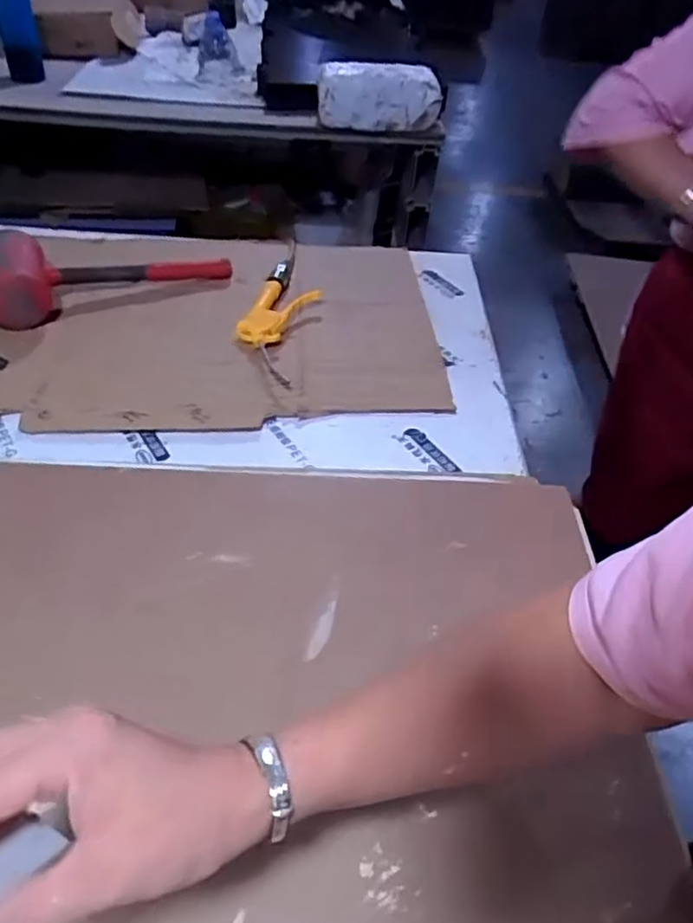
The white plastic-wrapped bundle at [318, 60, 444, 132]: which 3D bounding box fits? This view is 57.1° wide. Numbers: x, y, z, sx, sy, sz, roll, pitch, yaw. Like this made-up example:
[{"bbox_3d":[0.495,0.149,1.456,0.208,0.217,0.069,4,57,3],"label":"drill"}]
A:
[{"bbox_3d":[0.075,-0.812,1.428,0.278,0.117,0.108,0,45,-6],"label":"white plastic-wrapped bundle"}]

